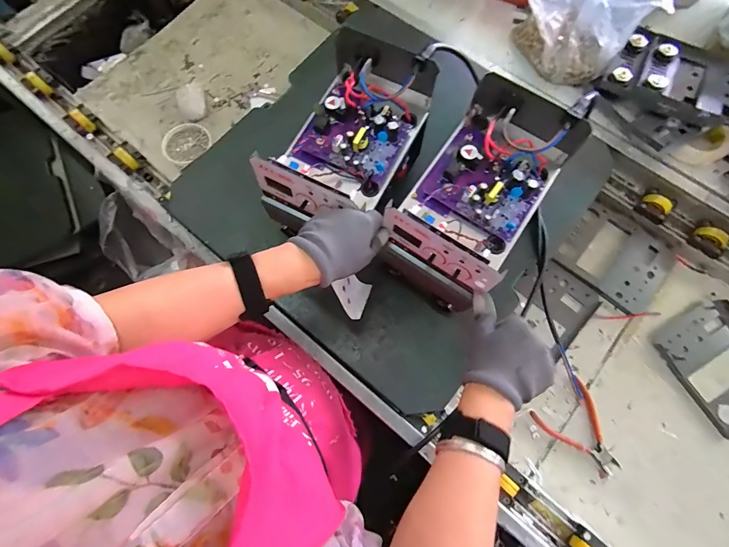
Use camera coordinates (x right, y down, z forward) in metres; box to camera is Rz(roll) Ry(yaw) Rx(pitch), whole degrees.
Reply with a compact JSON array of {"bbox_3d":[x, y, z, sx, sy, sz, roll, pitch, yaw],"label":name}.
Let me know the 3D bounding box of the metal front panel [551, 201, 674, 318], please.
[{"bbox_3d":[0.465,-0.031,0.653,0.177,0.016,0.156,41,79,12],"label":"metal front panel"}]

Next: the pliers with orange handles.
[{"bbox_3d":[0.364,0.260,0.580,0.107,0.014,0.137,-35,76,-8],"label":"pliers with orange handles"}]

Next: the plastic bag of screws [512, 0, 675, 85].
[{"bbox_3d":[0.362,-0.430,0.594,0.191,0.191,0.094,35,78,11],"label":"plastic bag of screws"}]

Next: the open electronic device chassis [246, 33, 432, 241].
[{"bbox_3d":[-0.023,-0.180,0.478,0.146,0.098,0.249,28,77,9],"label":"open electronic device chassis"}]

